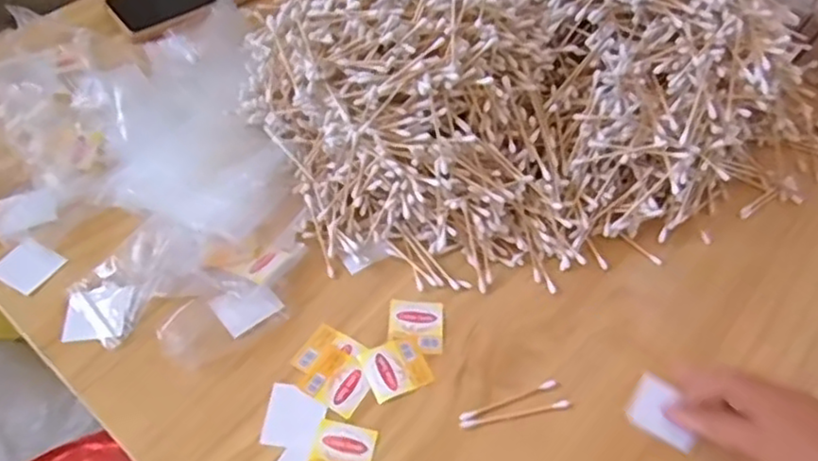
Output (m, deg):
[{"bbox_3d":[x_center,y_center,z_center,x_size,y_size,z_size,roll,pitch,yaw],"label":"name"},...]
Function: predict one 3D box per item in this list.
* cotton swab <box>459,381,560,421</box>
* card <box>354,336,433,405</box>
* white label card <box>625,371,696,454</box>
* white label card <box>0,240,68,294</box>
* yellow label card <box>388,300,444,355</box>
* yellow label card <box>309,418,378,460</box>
[{"bbox_3d":[0.067,0.112,0.449,0.071,0.004,0.006,-16,56,-16],"label":"cotton swab"},{"bbox_3d":[-0.009,0.095,0.468,0.041,0.004,0.040,-17,56,-17],"label":"card"},{"bbox_3d":[0.174,0.122,0.456,0.044,0.008,0.040,29,56,17],"label":"white label card"},{"bbox_3d":[-0.286,0.026,0.507,0.036,0.005,0.037,31,61,4],"label":"white label card"},{"bbox_3d":[0.005,0.069,0.489,0.039,0.004,0.042,5,52,-1],"label":"yellow label card"},{"bbox_3d":[-0.042,0.143,0.429,0.039,0.004,0.043,13,53,5],"label":"yellow label card"}]

